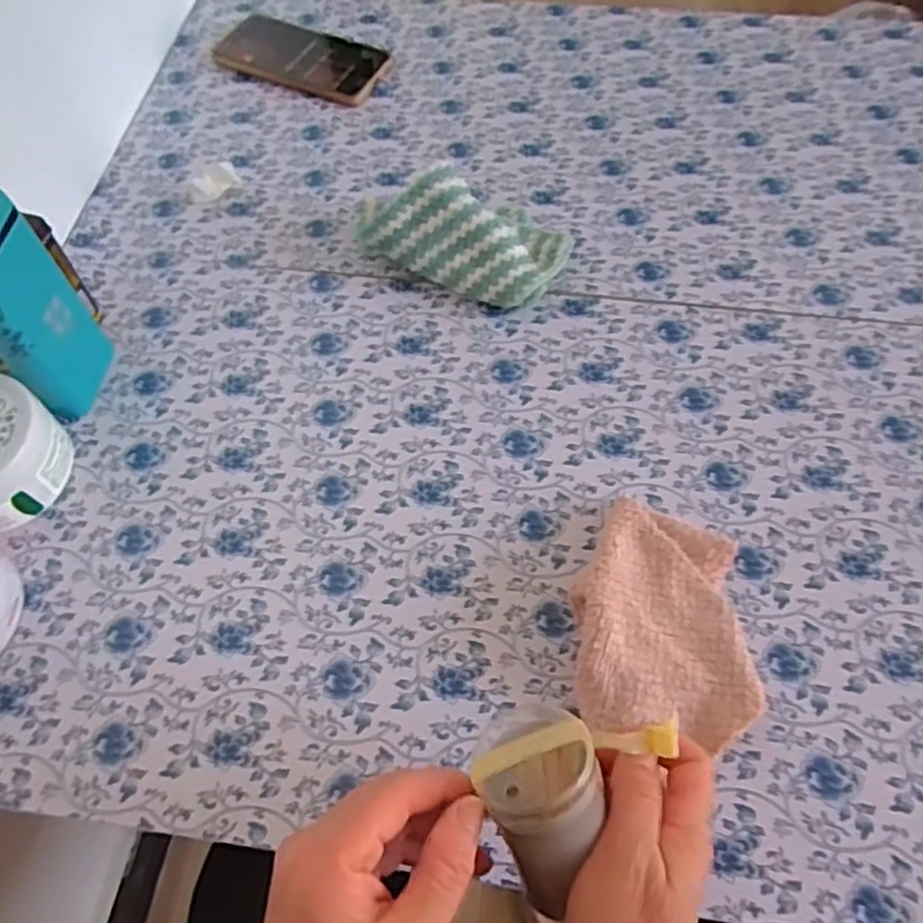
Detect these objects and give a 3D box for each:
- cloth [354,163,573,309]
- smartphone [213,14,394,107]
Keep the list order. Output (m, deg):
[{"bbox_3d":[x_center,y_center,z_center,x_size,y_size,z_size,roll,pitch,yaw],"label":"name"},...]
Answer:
[{"bbox_3d":[0.003,-0.183,0.529,0.158,0.065,0.105,22,64,12],"label":"cloth"},{"bbox_3d":[-0.153,-0.388,0.669,0.167,0.016,0.076,26,65,14],"label":"smartphone"}]

